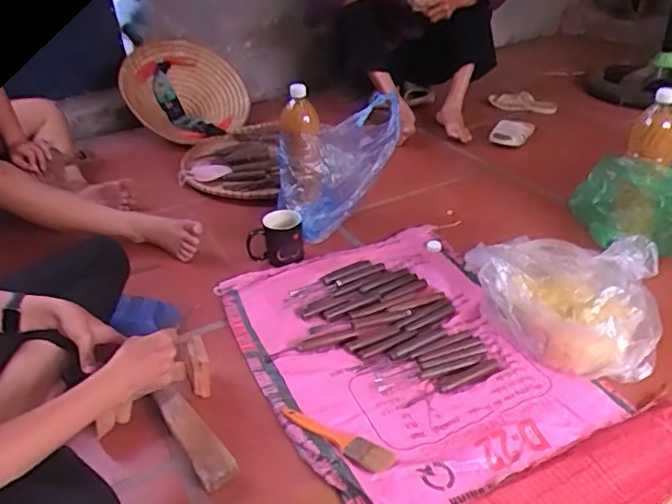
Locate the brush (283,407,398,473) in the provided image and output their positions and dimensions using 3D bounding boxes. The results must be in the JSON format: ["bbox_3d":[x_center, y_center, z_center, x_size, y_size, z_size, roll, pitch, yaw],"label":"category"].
[{"bbox_3d":[0.000,0.263,0.852,0.177,0.013,0.043,18,38,30],"label":"brush"}]

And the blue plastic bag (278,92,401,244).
[{"bbox_3d":[0.021,-0.181,1.288,0.273,0.241,0.102,-22,36,-25],"label":"blue plastic bag"}]

